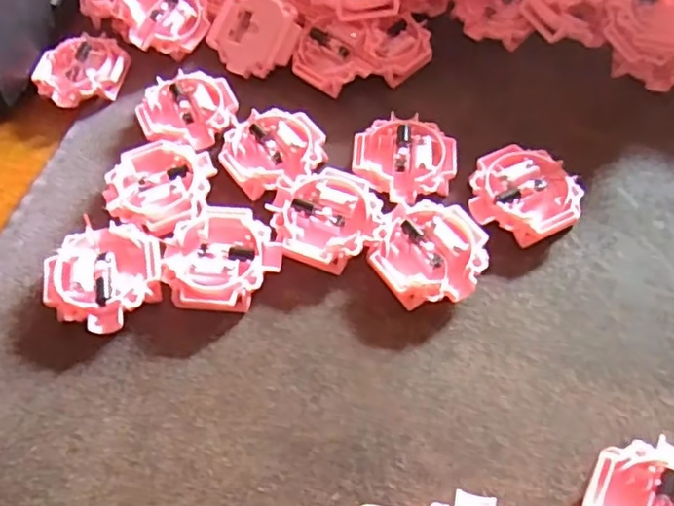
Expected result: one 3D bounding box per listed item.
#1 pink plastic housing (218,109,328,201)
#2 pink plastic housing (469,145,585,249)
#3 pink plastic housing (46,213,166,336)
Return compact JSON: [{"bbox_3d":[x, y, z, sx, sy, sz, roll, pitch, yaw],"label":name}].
[{"bbox_3d":[-0.034,-0.053,0.329,0.052,0.014,0.050,-1,59,1],"label":"pink plastic housing"},{"bbox_3d":[0.094,-0.028,0.311,0.052,0.016,0.050,-1,59,1],"label":"pink plastic housing"},{"bbox_3d":[-0.108,0.011,0.292,0.052,0.016,0.052,-1,59,1],"label":"pink plastic housing"}]

